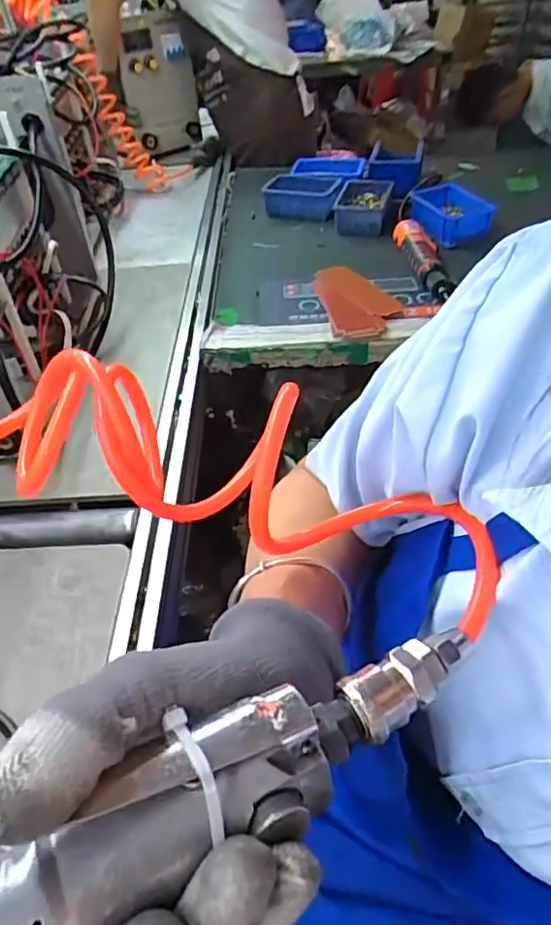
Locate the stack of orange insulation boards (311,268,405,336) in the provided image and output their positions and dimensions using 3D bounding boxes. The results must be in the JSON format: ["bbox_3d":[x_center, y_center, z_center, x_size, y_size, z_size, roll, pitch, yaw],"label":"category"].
[{"bbox_3d":[0.125,-0.260,0.944,0.110,0.011,0.225,-7,40,-5],"label":"stack of orange insulation boards"}]

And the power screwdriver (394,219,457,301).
[{"bbox_3d":[0.236,-0.334,0.986,0.055,0.046,0.224,-5,43,1],"label":"power screwdriver"}]

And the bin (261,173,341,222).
[{"bbox_3d":[0.052,-0.532,1.207,0.151,0.051,0.114,2,43,8],"label":"bin"}]

